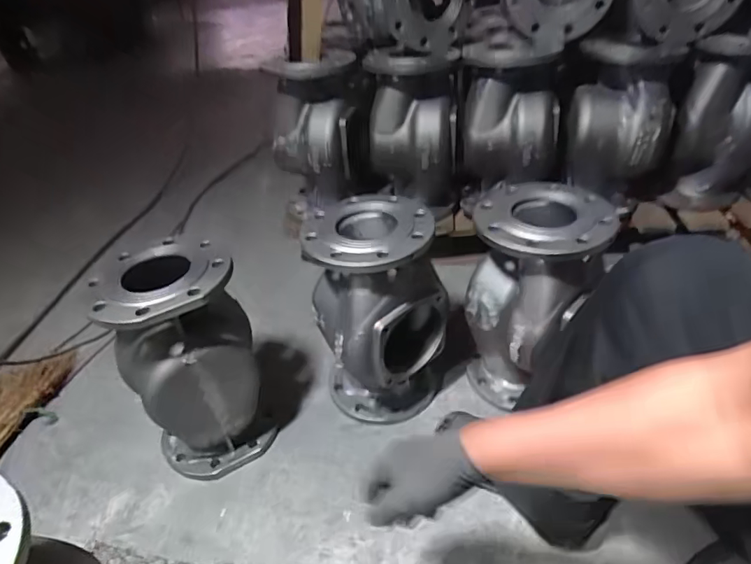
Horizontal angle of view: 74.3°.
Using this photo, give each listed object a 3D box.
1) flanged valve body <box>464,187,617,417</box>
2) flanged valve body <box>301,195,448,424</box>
[{"bbox_3d":[0.277,0.040,0.884,0.194,0.365,0.204,-3,36,2],"label":"flanged valve body"},{"bbox_3d":[0.007,0.067,0.897,0.214,0.383,0.204,-3,36,2],"label":"flanged valve body"}]

